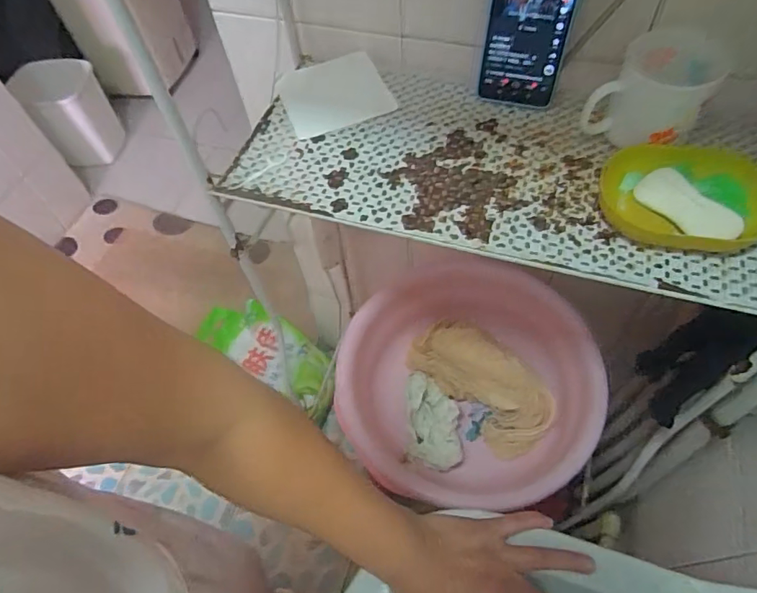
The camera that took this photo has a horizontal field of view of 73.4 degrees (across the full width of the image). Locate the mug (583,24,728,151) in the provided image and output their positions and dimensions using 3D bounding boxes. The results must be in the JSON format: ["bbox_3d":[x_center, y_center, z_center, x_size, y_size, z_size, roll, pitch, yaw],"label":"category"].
[{"bbox_3d":[0.250,-0.190,0.467,0.092,0.084,0.088,21,62,16],"label":"mug"}]

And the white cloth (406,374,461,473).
[{"bbox_3d":[0.085,0.190,0.785,0.078,0.041,0.142,-1,59,4],"label":"white cloth"}]

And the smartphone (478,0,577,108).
[{"bbox_3d":[0.144,-0.267,0.482,0.075,0.162,0.016,15,43,14],"label":"smartphone"}]

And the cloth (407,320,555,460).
[{"bbox_3d":[0.163,0.134,0.811,0.237,0.032,0.128,43,103,23],"label":"cloth"}]

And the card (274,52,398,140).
[{"bbox_3d":[-0.051,-0.231,0.578,0.113,0.006,0.110,-19,59,-7],"label":"card"}]

